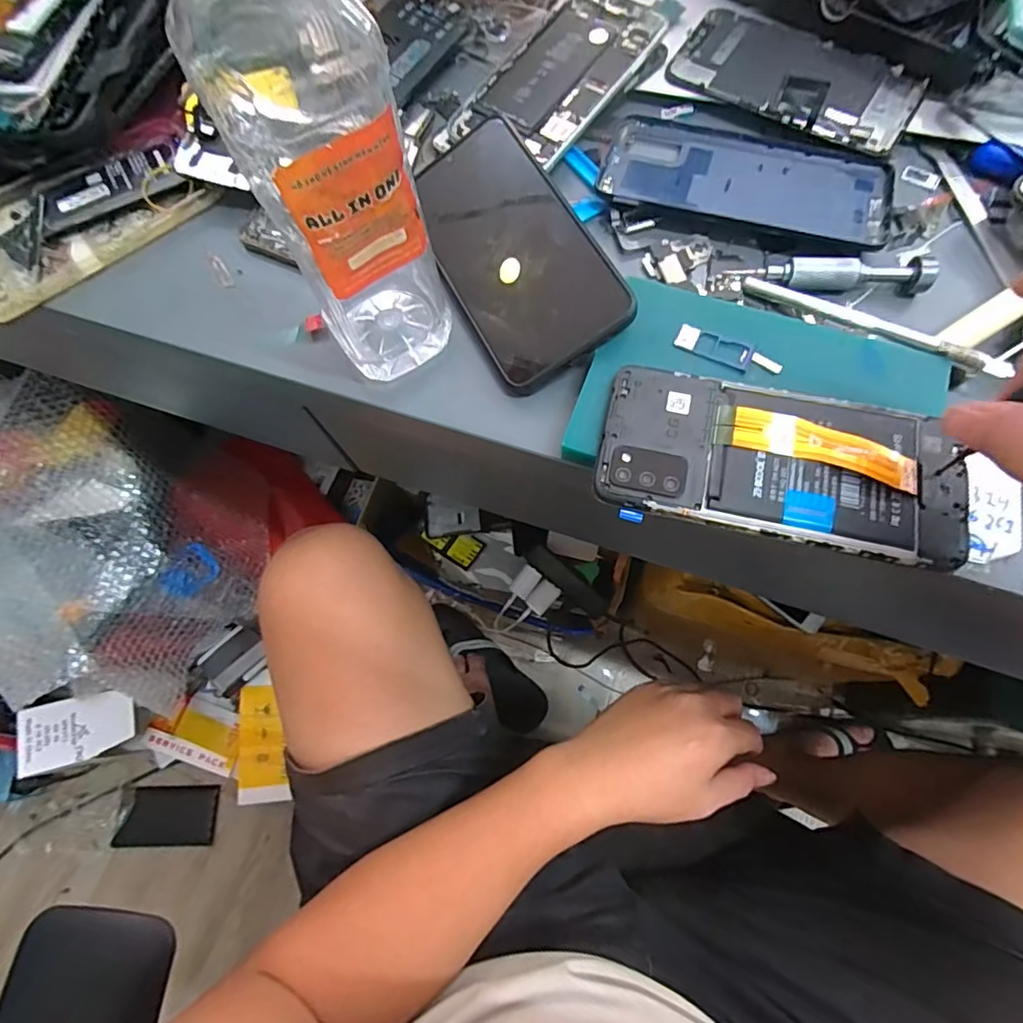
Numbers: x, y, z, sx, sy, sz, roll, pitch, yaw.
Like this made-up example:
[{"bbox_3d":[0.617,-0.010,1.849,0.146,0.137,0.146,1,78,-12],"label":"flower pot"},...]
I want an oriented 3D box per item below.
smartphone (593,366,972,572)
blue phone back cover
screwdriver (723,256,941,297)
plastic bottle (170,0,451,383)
[{"bbox_3d":[0.121,-0.023,0.242,0.155,0.009,0.071,13,72,7],"label":"smartphone"},{"bbox_3d":[0.138,-0.198,0.314,0.162,0.006,0.074,15,72,8],"label":"blue phone back cover"},{"bbox_3d":[0.172,-0.127,0.286,0.101,0.013,0.016,3,71,4],"label":"screwdriver"},{"bbox_3d":[-0.069,-0.126,0.209,0.061,0.198,0.048,-25,72,-6],"label":"plastic bottle"}]

